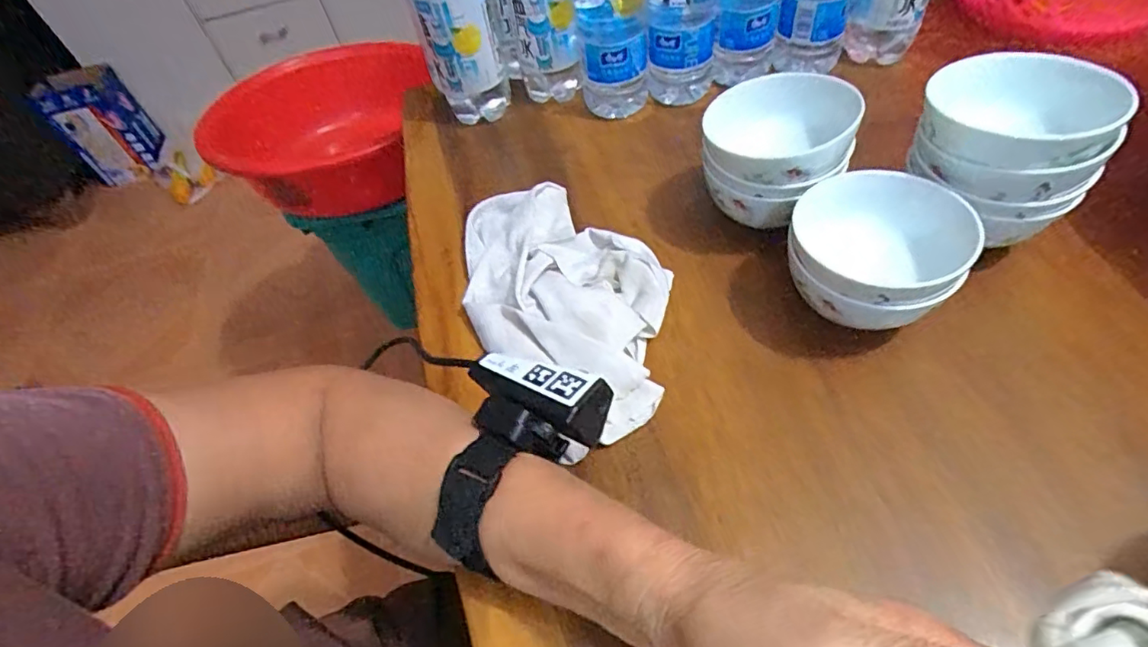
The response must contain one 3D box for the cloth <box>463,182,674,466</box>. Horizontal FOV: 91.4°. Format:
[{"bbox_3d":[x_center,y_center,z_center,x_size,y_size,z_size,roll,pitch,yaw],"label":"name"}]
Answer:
[{"bbox_3d":[-0.009,-0.026,0.397,0.128,0.023,0.224,-33,54,-16],"label":"cloth"}]

